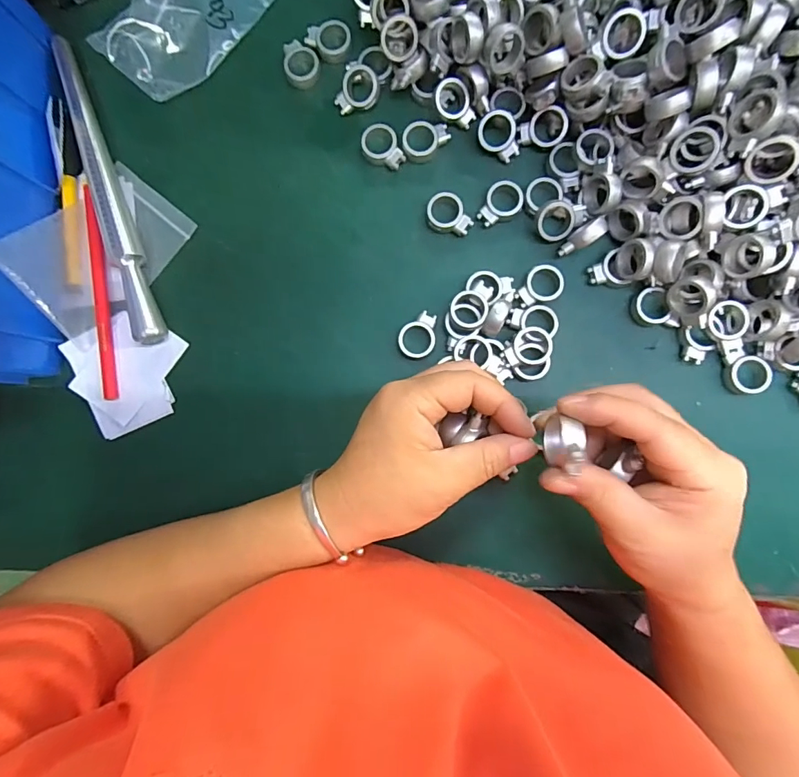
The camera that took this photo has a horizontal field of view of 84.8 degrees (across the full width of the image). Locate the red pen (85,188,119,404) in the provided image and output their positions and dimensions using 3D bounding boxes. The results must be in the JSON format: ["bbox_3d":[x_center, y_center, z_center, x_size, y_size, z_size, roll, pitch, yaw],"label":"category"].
[{"bbox_3d":[-0.216,-0.068,0.315,0.013,0.011,0.150,-6,87,3],"label":"red pen"}]

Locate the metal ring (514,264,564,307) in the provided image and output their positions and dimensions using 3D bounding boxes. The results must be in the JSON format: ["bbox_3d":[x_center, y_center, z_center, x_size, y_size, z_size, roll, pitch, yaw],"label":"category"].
[{"bbox_3d":[0.099,-0.070,0.304,0.025,0.005,0.035,42,90,4],"label":"metal ring"}]

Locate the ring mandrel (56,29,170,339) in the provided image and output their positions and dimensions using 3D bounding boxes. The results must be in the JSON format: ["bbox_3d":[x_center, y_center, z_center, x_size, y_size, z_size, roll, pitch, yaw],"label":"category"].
[{"bbox_3d":[-0.211,-0.143,0.315,0.017,0.021,0.230,-20,87,2],"label":"ring mandrel"}]

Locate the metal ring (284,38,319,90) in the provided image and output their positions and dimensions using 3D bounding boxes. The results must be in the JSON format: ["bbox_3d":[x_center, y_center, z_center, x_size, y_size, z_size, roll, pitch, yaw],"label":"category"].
[{"bbox_3d":[-0.071,-0.238,0.320,0.024,0.009,0.032,-1,88,3],"label":"metal ring"}]

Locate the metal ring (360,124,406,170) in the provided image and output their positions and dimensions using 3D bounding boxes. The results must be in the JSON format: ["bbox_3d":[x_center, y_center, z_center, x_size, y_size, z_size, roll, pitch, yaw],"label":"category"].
[{"bbox_3d":[-0.012,-0.173,0.316,0.033,0.011,0.024,41,90,4],"label":"metal ring"}]

